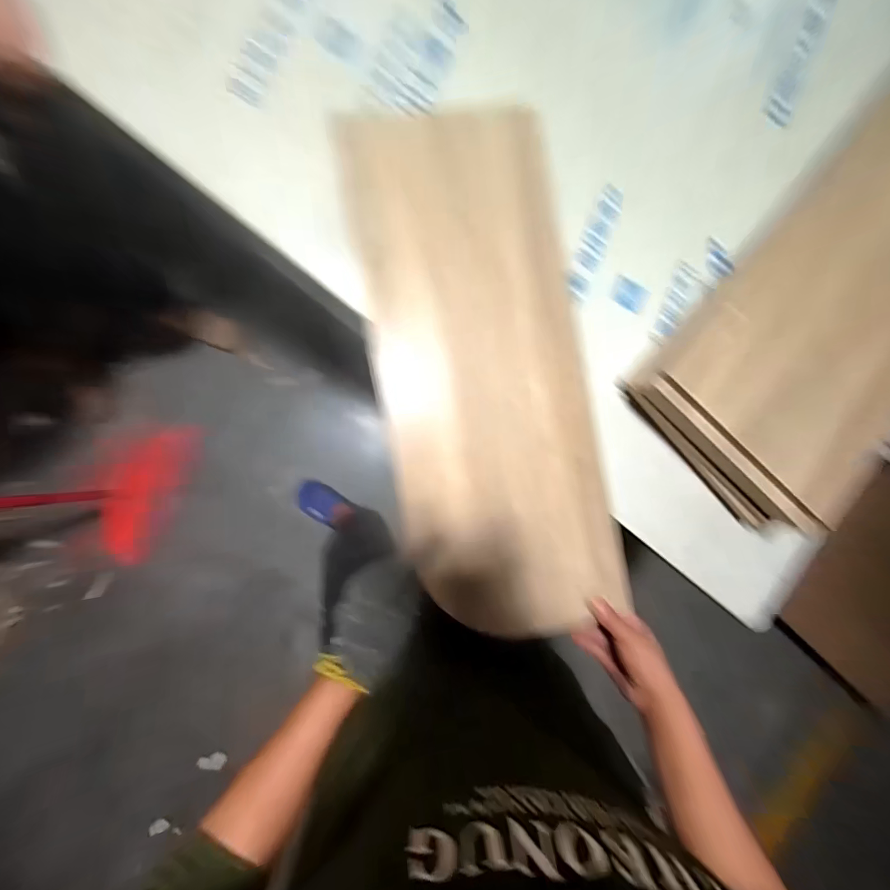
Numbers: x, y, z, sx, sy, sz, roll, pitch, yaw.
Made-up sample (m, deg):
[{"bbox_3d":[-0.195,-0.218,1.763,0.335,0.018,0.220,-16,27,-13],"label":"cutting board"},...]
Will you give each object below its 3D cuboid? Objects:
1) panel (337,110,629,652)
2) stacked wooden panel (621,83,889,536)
[{"bbox_3d":[0.045,-0.079,0.437,0.235,0.016,0.574,-12,91,-6],"label":"panel"},{"bbox_3d":[0.469,-0.172,0.445,0.240,0.085,0.517,43,84,-2],"label":"stacked wooden panel"}]

